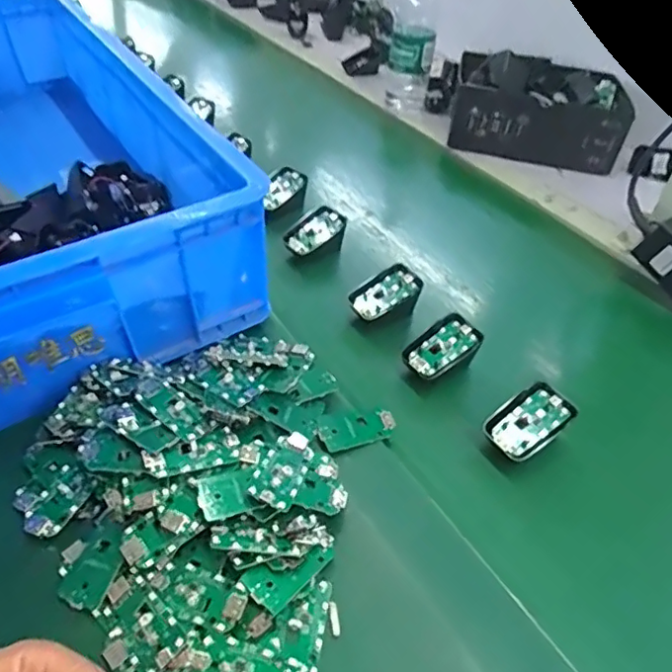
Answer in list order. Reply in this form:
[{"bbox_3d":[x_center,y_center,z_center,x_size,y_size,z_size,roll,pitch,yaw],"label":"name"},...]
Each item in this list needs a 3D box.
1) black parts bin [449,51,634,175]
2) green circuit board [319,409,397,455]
[{"bbox_3d":[0.298,-0.338,0.851,0.240,0.093,0.164,13,44,7],"label":"black parts bin"},{"bbox_3d":[0.017,0.074,0.454,0.064,0.004,0.029,-9,55,-25],"label":"green circuit board"}]

